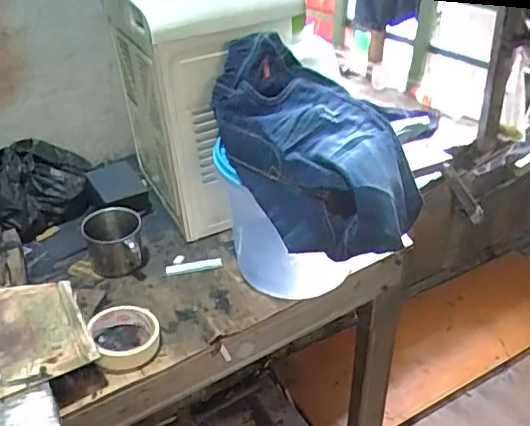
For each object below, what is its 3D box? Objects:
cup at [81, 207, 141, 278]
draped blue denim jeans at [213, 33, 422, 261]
[{"bbox_3d":[-0.219,0.045,0.809,0.082,0.070,0.081,-10,35,-8],"label":"cup"},{"bbox_3d":[0.059,-0.089,0.680,0.202,0.161,0.270,-20,38,-21],"label":"draped blue denim jeans"}]

